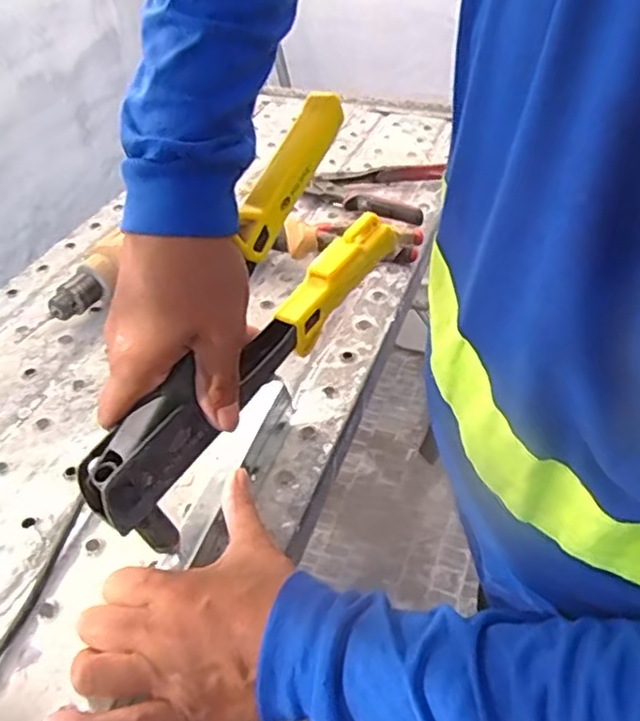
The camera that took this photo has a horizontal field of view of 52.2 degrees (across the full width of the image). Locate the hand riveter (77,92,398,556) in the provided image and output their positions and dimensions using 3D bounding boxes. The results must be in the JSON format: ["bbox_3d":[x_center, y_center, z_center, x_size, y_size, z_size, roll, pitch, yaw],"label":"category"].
[{"bbox_3d":[-0.042,-0.017,0.365,0.038,0.103,0.243,25,73,27],"label":"hand riveter"}]

